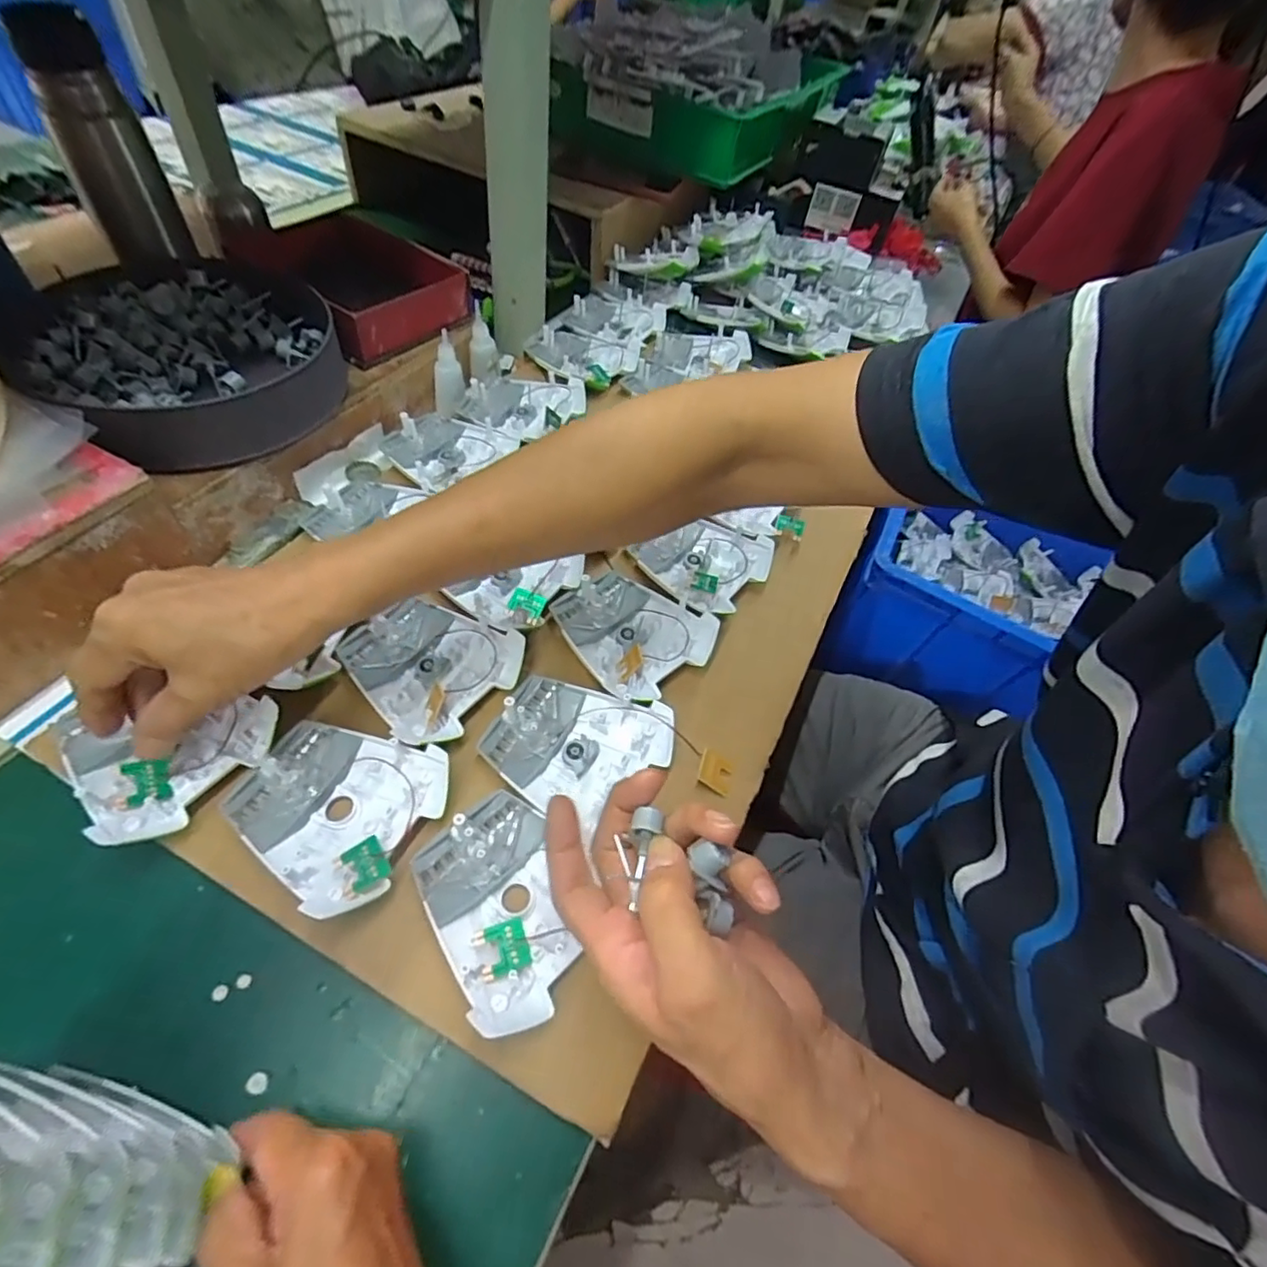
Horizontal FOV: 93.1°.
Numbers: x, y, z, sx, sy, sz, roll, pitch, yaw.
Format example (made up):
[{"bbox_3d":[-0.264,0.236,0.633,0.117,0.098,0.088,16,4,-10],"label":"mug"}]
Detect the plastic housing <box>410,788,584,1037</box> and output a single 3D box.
[{"bbox_3d":[-0.070,0.147,0.327,0.078,0.020,0.112,-23,61,-25],"label":"plastic housing"}]

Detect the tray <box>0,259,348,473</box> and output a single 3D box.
[{"bbox_3d":[-0.347,-0.224,0.474,0.231,0.057,0.211,5,53,-7],"label":"tray"}]

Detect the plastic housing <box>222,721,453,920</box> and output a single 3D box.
[{"bbox_3d":[-0.174,0.100,0.350,0.108,0.022,0.096,24,53,7],"label":"plastic housing"}]

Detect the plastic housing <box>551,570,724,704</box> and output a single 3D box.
[{"bbox_3d":[0.000,-0.007,0.449,0.097,0.017,0.106,-29,64,-28],"label":"plastic housing"}]

